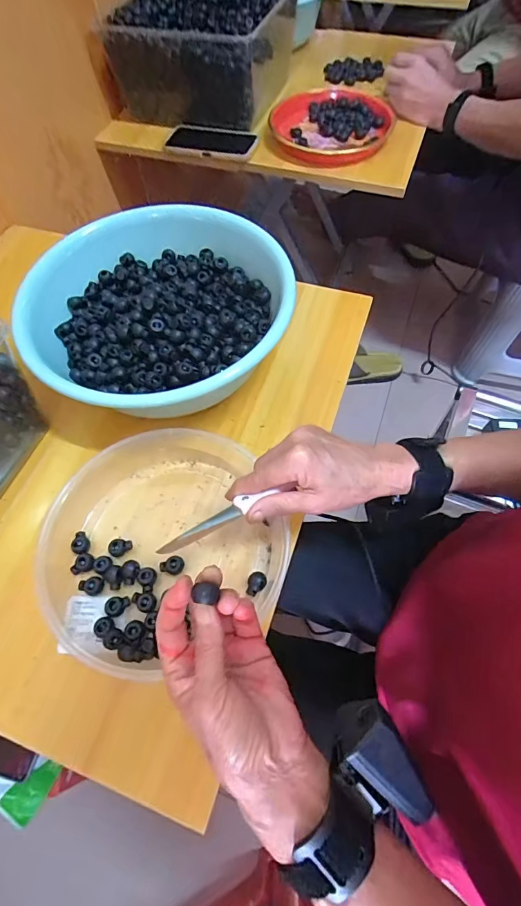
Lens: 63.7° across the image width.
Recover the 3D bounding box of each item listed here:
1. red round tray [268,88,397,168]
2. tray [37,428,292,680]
[{"bbox_3d":[0.120,-0.587,0.762,0.217,0.045,0.196,21,65,12],"label":"red round tray"},{"bbox_3d":[-0.097,0.080,0.408,0.220,0.044,0.213,-1,62,1],"label":"tray"}]

